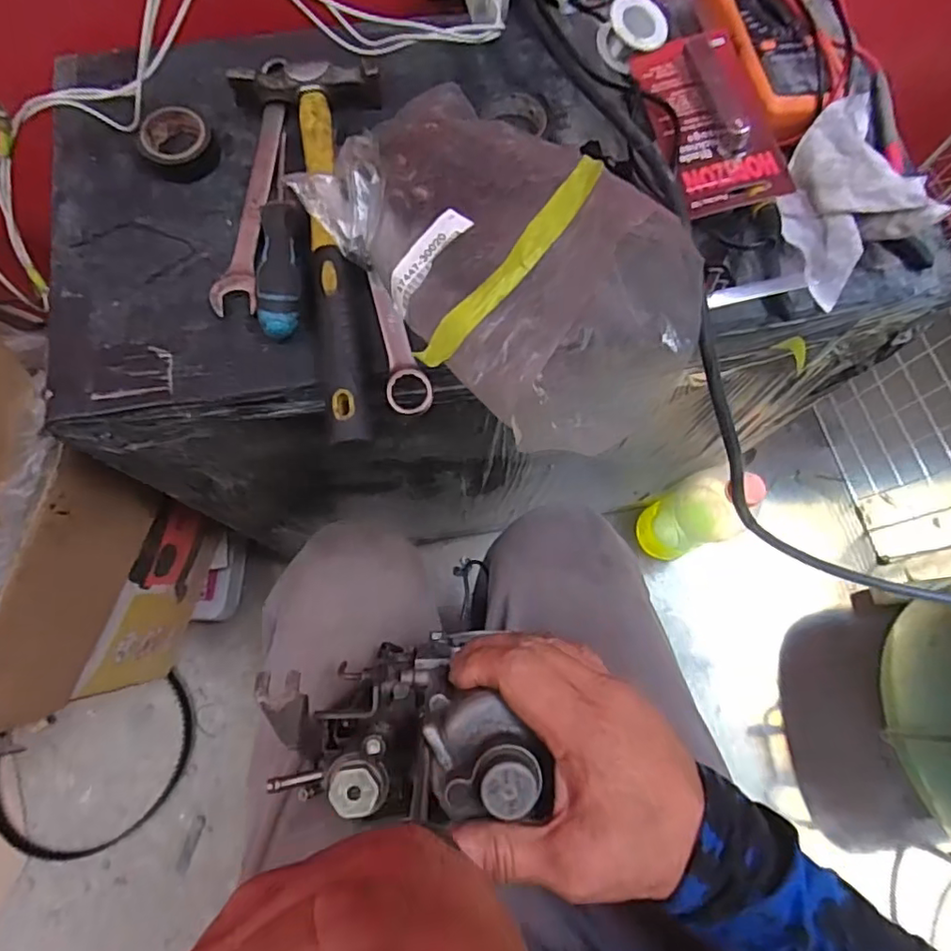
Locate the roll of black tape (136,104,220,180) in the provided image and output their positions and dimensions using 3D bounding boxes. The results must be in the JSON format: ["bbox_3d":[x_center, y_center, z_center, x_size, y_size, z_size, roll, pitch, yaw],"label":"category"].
[{"bbox_3d":[-0.209,-0.235,0.419,0.046,0.026,0.038,-8,74,-3],"label":"roll of black tape"}]

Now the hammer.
[{"bbox_3d":[-0.096,-0.152,0.381,0.093,0.023,0.276,-9,74,-3],"label":"hammer"}]

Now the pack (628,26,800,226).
[{"bbox_3d":[0.152,-0.236,0.387,0.064,0.017,0.139,-17,74,16],"label":"pack"}]

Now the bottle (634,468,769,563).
[{"bbox_3d":[0.298,0.059,0.824,0.069,0.324,0.085,-10,74,-4],"label":"bottle"}]

